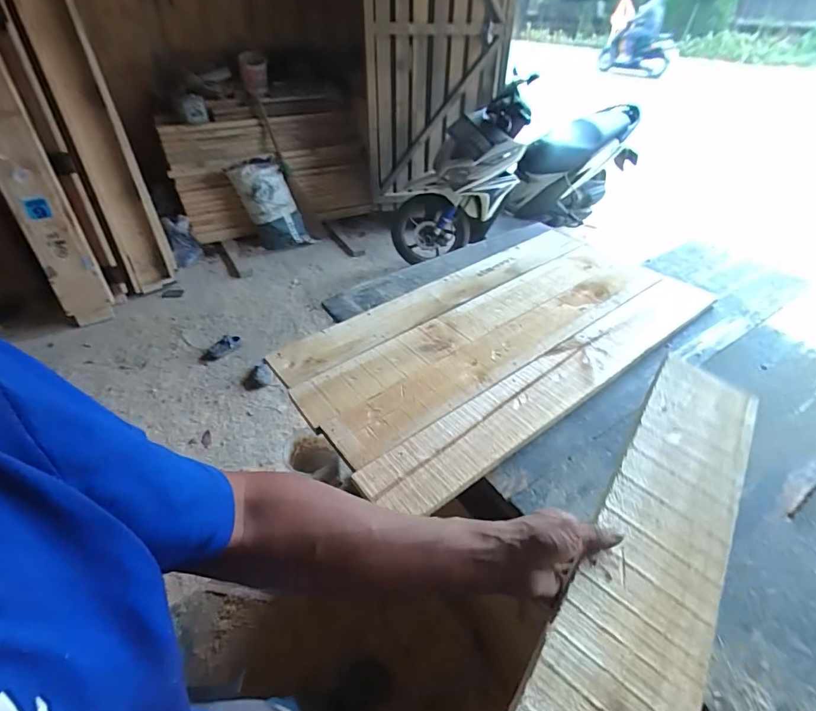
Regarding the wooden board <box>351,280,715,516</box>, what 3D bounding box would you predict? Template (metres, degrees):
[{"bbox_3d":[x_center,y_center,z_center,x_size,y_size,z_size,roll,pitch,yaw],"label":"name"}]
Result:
[{"bbox_3d":[0.331,0.035,0.904,0.948,0.014,0.136,-25,46,-29],"label":"wooden board"}]

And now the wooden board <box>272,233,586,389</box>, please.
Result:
[{"bbox_3d":[0.087,-0.164,1.136,0.927,0.025,0.159,-27,46,-25],"label":"wooden board"}]

